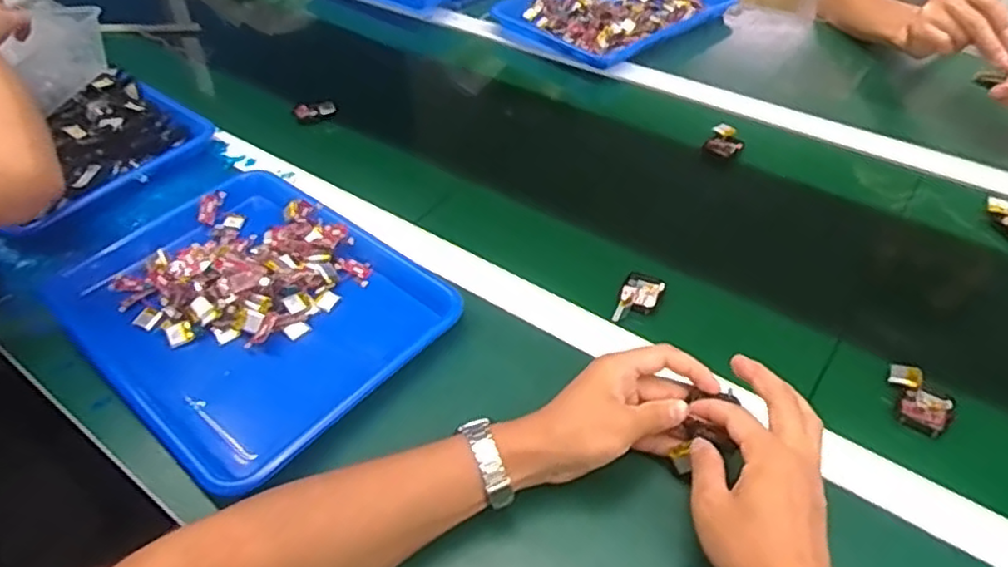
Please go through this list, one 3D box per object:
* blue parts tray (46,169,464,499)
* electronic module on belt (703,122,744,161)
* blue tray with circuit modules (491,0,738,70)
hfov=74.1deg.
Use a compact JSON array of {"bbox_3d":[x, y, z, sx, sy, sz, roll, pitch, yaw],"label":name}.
[{"bbox_3d":[-0.232,0.015,0.615,0.344,0.043,0.259,31,55,29],"label":"blue parts tray"},{"bbox_3d":[0.259,-0.166,0.781,0.039,0.017,0.046,19,50,20],"label":"electronic module on belt"},{"bbox_3d":[0.176,-0.435,1.042,0.318,0.033,0.258,-36,54,-28],"label":"blue tray with circuit modules"}]

